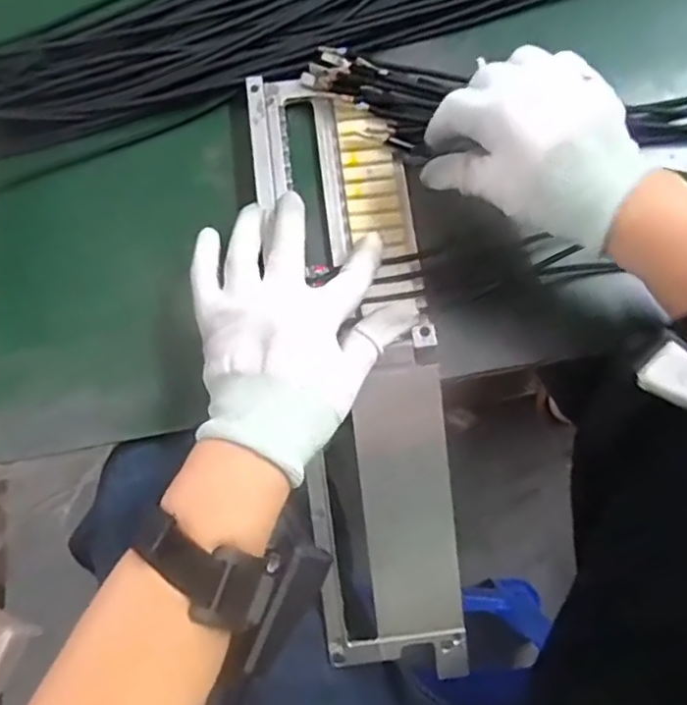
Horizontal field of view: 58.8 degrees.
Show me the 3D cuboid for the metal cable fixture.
[{"bbox_3d":[0.011,0.003,0.385,0.095,0.044,0.395,-11,85,-2],"label":"metal cable fixture"}]

